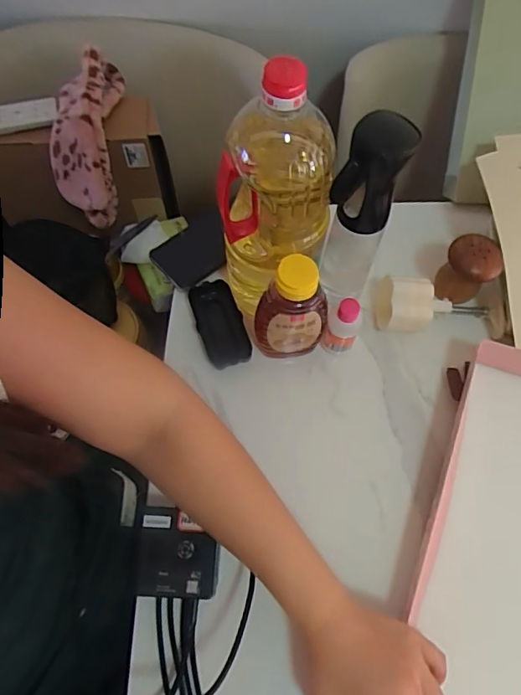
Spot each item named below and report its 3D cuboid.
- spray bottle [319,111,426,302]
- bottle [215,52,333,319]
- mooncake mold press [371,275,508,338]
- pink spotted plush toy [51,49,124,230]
[{"bbox_3d":[0.100,-0.123,0.497,0.056,0.233,0.070,18,67,8],"label":"spray bottle"},{"bbox_3d":[0.012,-0.140,0.471,0.098,0.262,0.099,0,66,0],"label":"bottle"},{"bbox_3d":[0.218,-0.044,0.571,0.159,0.054,0.060,8,66,3],"label":"mooncake mold press"},{"bbox_3d":[-0.242,-0.293,0.669,0.082,0.088,0.230,5,96,2],"label":"pink spotted plush toy"}]

